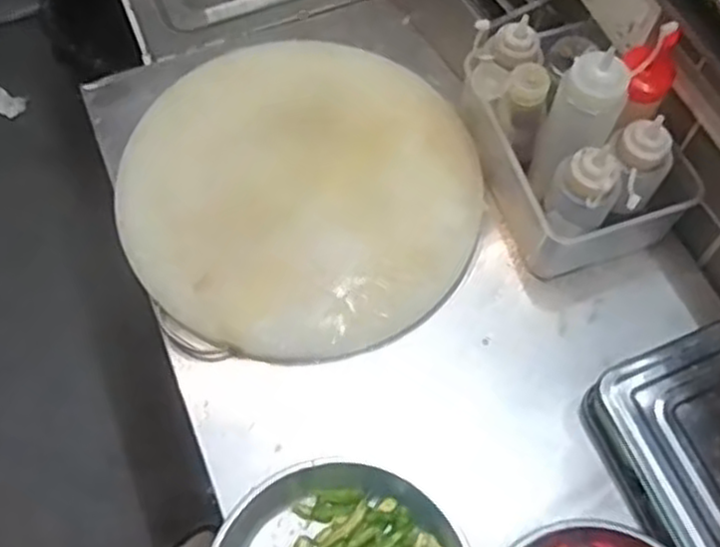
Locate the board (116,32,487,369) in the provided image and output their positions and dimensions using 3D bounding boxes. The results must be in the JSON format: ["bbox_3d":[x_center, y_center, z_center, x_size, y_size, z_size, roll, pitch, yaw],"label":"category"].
[{"bbox_3d":[-0.075,-0.099,0.904,0.411,0.029,0.392,-1,69,2],"label":"board"}]

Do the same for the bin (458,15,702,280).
[{"bbox_3d":[0.238,-0.165,0.834,0.188,0.231,0.234,-19,65,-10],"label":"bin"}]

